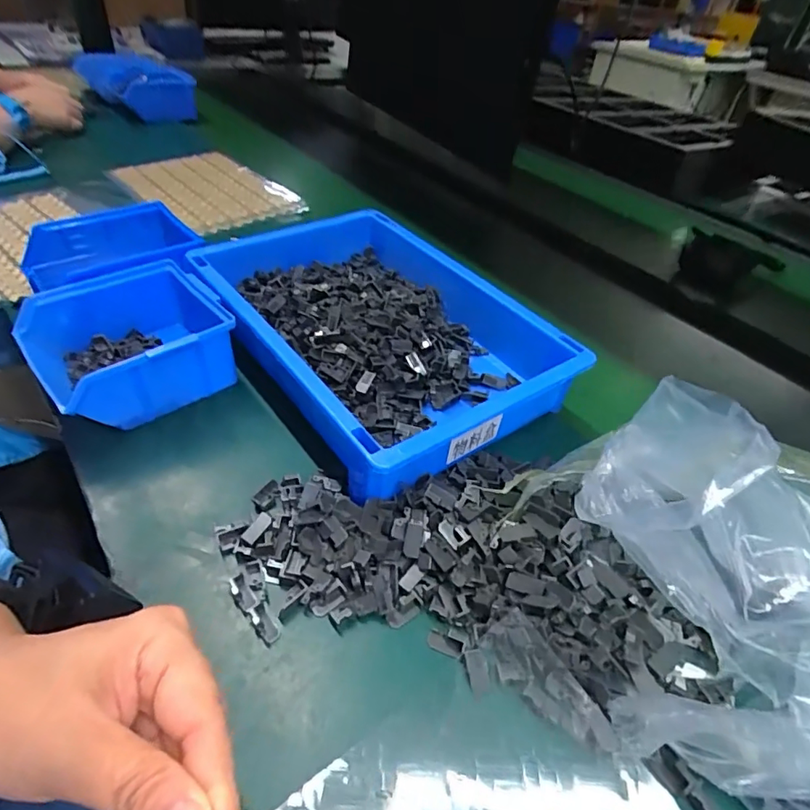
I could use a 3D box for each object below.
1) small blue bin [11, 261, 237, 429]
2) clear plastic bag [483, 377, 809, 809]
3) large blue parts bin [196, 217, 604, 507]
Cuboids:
[{"bbox_3d":[-0.223,-0.050,0.426,0.138,0.067,0.135,-22,50,-27],"label":"small blue bin"},{"bbox_3d":[0.170,0.092,0.263,0.239,0.136,0.153,19,44,13],"label":"clear plastic bag"},{"bbox_3d":[-0.026,-0.060,0.455,0.211,0.074,0.299,-26,52,-30],"label":"large blue parts bin"}]

